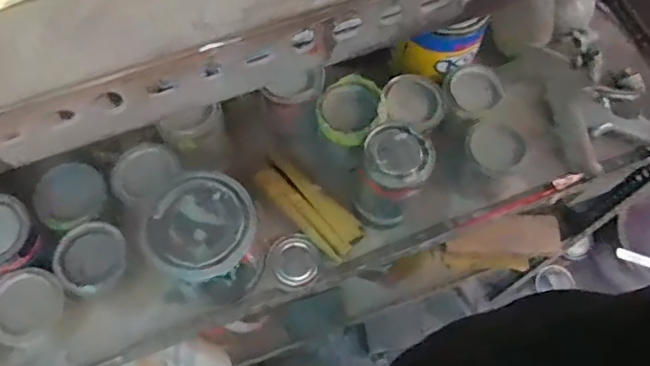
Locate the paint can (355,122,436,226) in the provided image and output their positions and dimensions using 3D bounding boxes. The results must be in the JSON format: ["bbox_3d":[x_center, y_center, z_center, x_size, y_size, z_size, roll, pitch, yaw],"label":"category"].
[{"bbox_3d":[0.071,-0.006,0.612,0.066,0.113,0.065,1,66,-2],"label":"paint can"}]

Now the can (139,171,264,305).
[{"bbox_3d":[-0.118,0.057,0.564,0.101,0.096,0.110,-16,67,-10],"label":"can"}]

